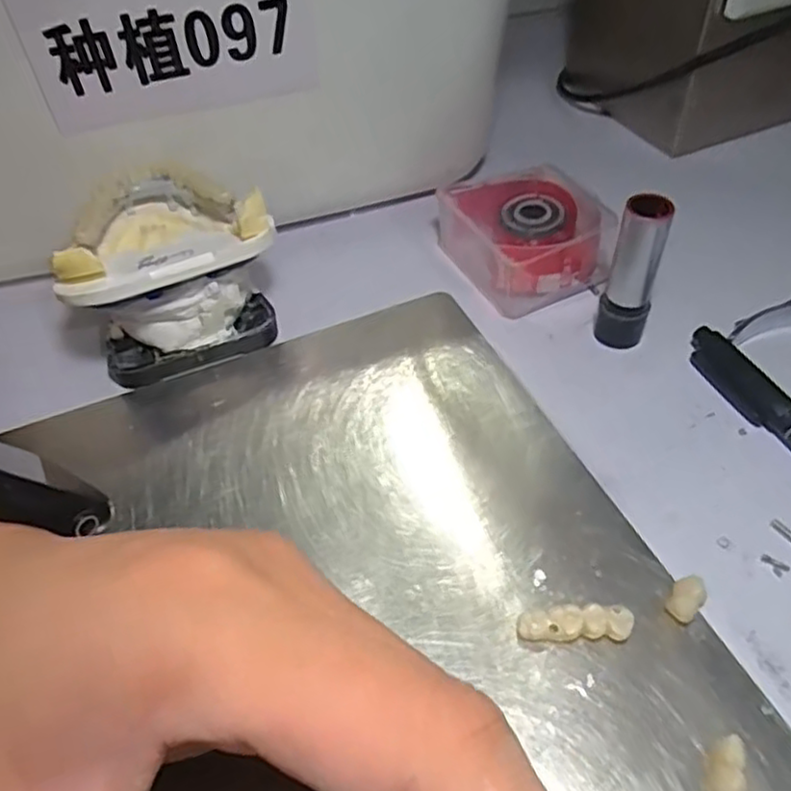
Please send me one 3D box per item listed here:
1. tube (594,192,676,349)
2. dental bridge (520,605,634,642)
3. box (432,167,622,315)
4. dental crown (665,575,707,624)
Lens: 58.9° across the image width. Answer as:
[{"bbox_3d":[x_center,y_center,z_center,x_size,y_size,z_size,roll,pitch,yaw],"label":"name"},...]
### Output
[{"bbox_3d":[0.088,-0.043,0.258,0.019,0.062,0.014,16,51,17],"label":"tube"},{"bbox_3d":[0.050,0.064,0.197,0.031,0.008,0.008,-1,49,3],"label":"dental bridge"},{"bbox_3d":[0.055,-0.070,0.302,0.052,0.032,0.063,-16,50,-11],"label":"box"},{"bbox_3d":[0.083,0.059,0.201,0.009,0.008,0.012,36,59,29],"label":"dental crown"}]

